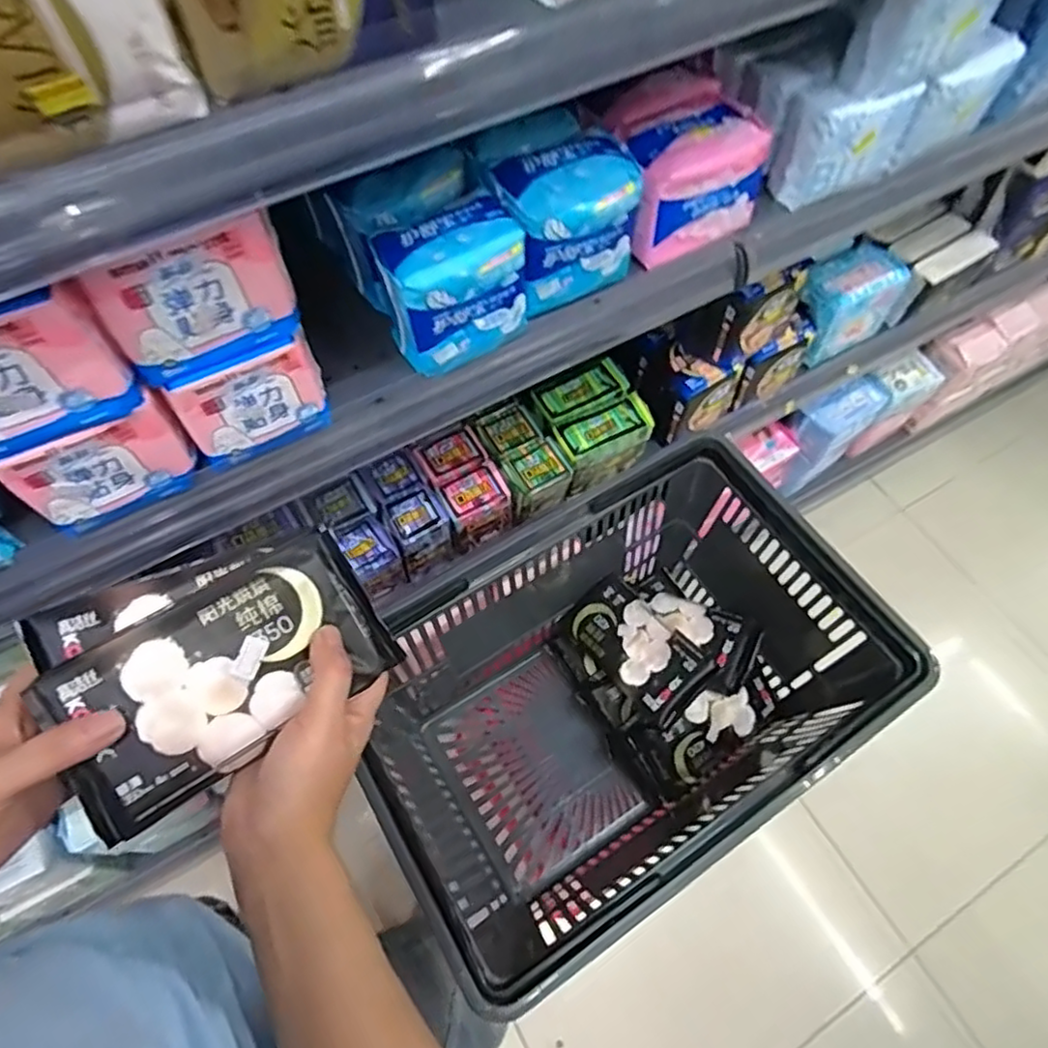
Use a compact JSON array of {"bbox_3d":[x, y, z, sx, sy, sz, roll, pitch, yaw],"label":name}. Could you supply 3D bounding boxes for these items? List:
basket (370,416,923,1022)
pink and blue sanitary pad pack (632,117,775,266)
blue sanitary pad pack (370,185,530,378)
[{"bbox_3d":[0.092,0.176,0.699,0.471,0.254,0.323,-32,67,-16],"label":"basket"},{"bbox_3d":[0.142,-0.287,0.561,0.132,0.082,0.055,-31,67,-15],"label":"pink and blue sanitary pad pack"},{"bbox_3d":[-0.057,-0.187,0.509,0.109,0.099,0.069,-26,66,-13],"label":"blue sanitary pad pack"}]

